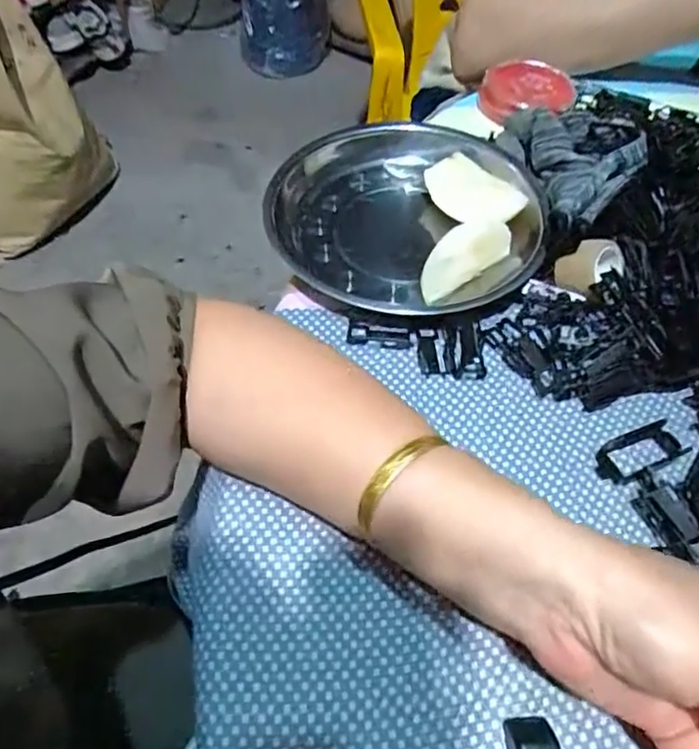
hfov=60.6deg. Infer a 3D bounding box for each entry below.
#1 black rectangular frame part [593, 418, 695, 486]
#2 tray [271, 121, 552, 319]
[{"bbox_3d":[0.160,0.041,0.324,0.058,0.013,0.023,-18,57,-15],"label":"black rectangular frame part"},{"bbox_3d":[0.038,-0.105,0.397,0.173,0.034,0.176,-13,56,-12],"label":"tray"}]

